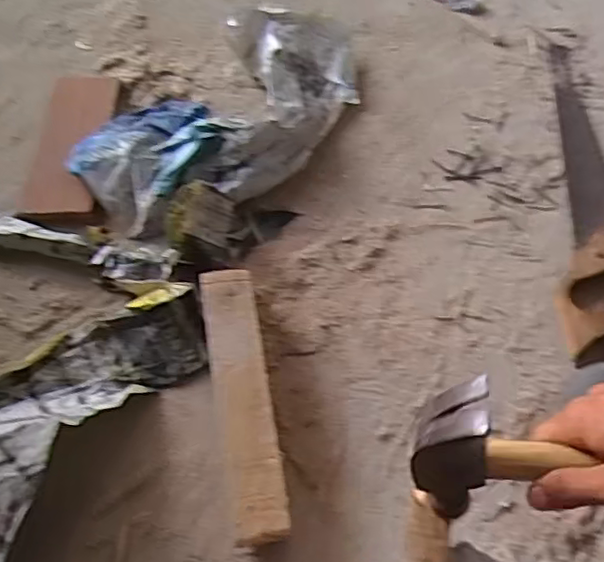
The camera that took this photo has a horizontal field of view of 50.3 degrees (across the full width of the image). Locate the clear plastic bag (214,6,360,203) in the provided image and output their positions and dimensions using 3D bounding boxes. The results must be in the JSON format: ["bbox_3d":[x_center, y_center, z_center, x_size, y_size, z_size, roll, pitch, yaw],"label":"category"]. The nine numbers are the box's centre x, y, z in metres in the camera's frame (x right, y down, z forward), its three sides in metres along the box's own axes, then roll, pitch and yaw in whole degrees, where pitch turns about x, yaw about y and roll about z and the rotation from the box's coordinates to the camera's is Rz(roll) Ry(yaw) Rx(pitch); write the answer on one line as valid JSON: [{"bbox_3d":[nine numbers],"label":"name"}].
[{"bbox_3d":[-0.012,-0.214,0.748,0.149,0.059,0.278,1,61,0],"label":"clear plastic bag"}]

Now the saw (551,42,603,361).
[{"bbox_3d":[0.321,-0.110,0.709,0.097,0.024,0.419,6,61,3],"label":"saw"}]

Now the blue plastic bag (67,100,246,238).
[{"bbox_3d":[-0.162,-0.145,0.701,0.166,0.047,0.137,-34,67,-17],"label":"blue plastic bag"}]

